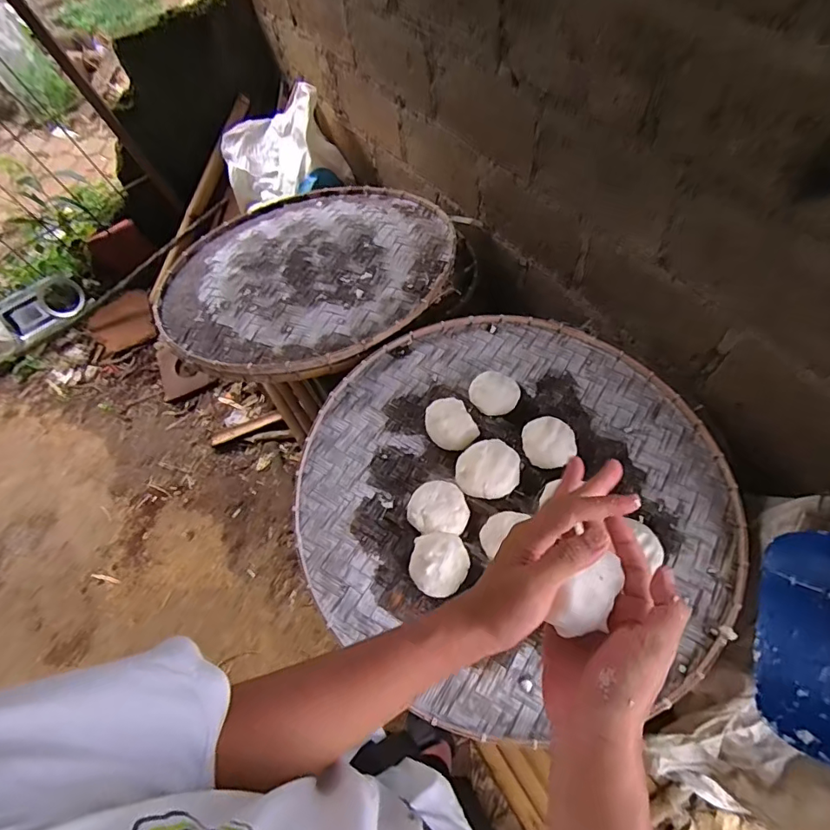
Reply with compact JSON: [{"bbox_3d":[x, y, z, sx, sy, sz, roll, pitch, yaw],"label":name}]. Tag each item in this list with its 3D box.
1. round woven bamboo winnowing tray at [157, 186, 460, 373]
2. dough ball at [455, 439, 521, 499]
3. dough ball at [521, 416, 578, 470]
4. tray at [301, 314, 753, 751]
[{"bbox_3d":[-0.279,-0.374,1.193,0.691,0.120,0.729,-2,57,2],"label":"round woven bamboo winnowing tray"},{"bbox_3d":[0.125,0.086,0.824,0.104,0.034,0.102,-3,62,5],"label":"dough ball"},{"bbox_3d":[0.235,0.046,0.847,0.094,0.036,0.086,18,64,13],"label":"dough ball"},{"bbox_3d":[0.169,0.109,0.822,0.707,0.058,0.692,-2,57,2],"label":"tray"}]

